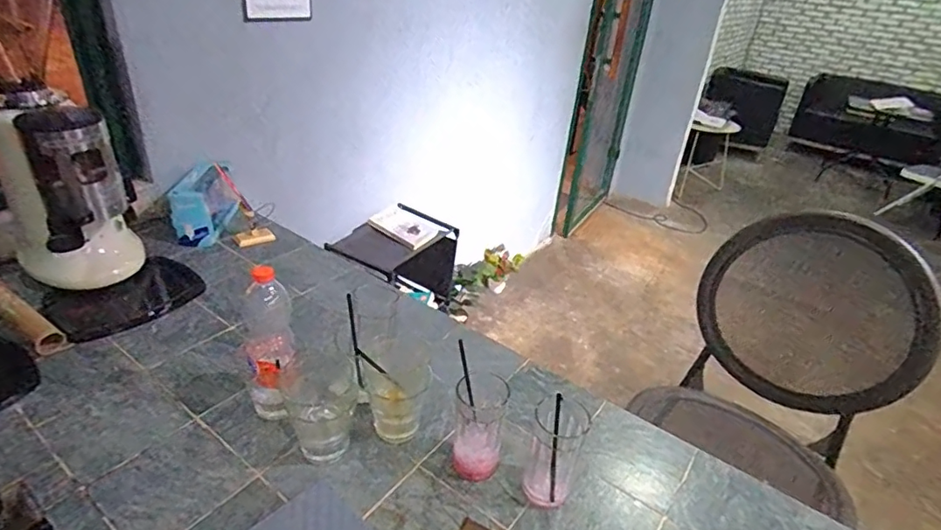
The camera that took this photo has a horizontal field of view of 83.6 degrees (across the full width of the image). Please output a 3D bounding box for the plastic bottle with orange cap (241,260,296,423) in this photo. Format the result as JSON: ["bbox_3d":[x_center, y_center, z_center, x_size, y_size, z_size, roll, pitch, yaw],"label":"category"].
[{"bbox_3d":[-0.281,0.121,0.724,0.073,0.233,0.064,0,31,-10],"label":"plastic bottle with orange cap"}]

